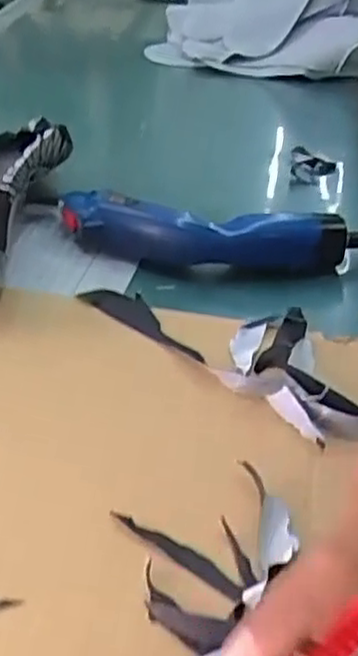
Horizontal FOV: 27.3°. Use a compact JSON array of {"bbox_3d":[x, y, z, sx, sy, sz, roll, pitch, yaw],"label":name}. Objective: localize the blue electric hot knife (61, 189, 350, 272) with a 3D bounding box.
[{"bbox_3d":[0.018,-0.072,0.568,0.216,0.045,0.048,9,38,5],"label":"blue electric hot knife"}]

